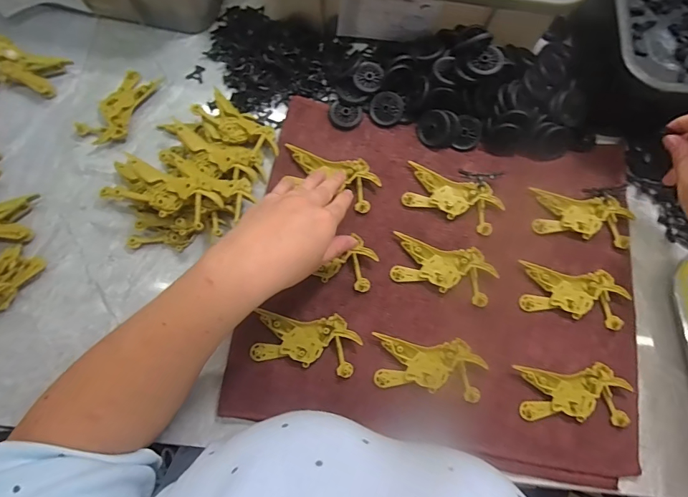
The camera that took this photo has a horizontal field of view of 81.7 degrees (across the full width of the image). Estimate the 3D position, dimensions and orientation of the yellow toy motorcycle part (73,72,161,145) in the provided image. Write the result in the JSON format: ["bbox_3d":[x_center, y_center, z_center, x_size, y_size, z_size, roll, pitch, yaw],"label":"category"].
[{"bbox_3d":[-0.247,-0.157,0.445,0.046,0.018,0.101,34,76,8],"label":"yellow toy motorcycle part"}]

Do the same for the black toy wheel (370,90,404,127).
[{"bbox_3d":[0.048,-0.157,0.448,0.036,0.010,0.036,0,74,-1],"label":"black toy wheel"}]

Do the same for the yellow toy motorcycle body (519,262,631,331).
[{"bbox_3d":[0.229,0.045,0.396,0.101,0.007,0.051,12,74,2],"label":"yellow toy motorcycle body"}]

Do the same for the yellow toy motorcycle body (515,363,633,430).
[{"bbox_3d":[0.214,0.135,0.371,0.100,0.008,0.052,4,74,0],"label":"yellow toy motorcycle body"}]

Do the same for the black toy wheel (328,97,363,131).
[{"bbox_3d":[0.002,-0.152,0.449,0.037,0.007,0.037,0,74,-1],"label":"black toy wheel"}]

